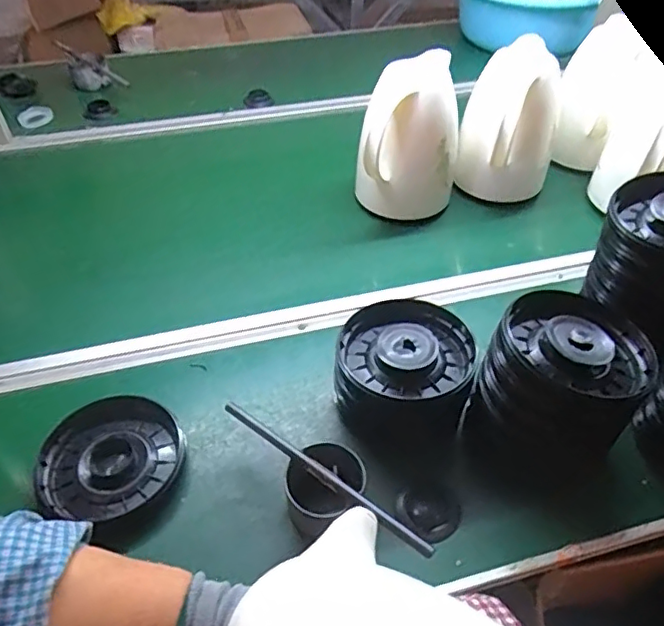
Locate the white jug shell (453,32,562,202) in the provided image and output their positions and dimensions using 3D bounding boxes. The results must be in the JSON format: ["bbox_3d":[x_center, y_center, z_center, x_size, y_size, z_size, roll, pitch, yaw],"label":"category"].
[{"bbox_3d":[0.261,-0.274,0.825,0.134,0.196,0.119,12,47,12],"label":"white jug shell"}]

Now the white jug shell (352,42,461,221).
[{"bbox_3d":[0.111,-0.246,0.812,0.137,0.216,0.140,8,47,8],"label":"white jug shell"}]

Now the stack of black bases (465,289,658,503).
[{"bbox_3d":[0.222,0.083,0.575,0.140,0.163,0.162,32,54,27],"label":"stack of black bases"}]

